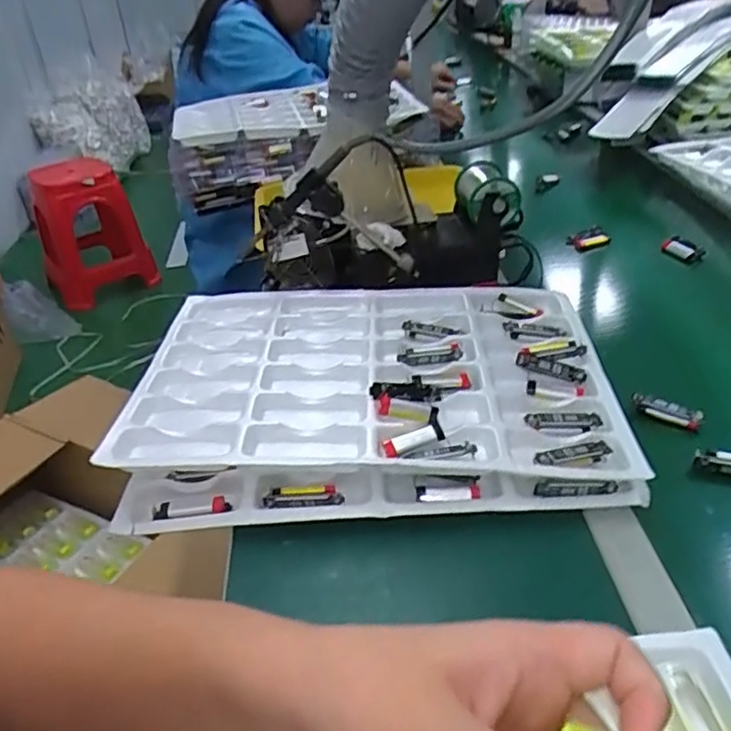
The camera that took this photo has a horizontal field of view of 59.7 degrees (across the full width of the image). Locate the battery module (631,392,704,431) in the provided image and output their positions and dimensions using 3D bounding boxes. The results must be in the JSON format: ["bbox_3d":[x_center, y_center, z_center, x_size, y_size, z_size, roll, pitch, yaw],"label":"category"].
[{"bbox_3d":[0.299,0.046,0.635,0.065,0.023,0.013,16,39,25],"label":"battery module"}]

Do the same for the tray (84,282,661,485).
[{"bbox_3d":[0.007,0.010,0.651,0.455,0.042,0.326,-1,35,3],"label":"tray"}]

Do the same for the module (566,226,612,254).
[{"bbox_3d":[0.348,-0.196,0.993,0.071,0.036,0.022,-18,37,-20],"label":"module"}]

